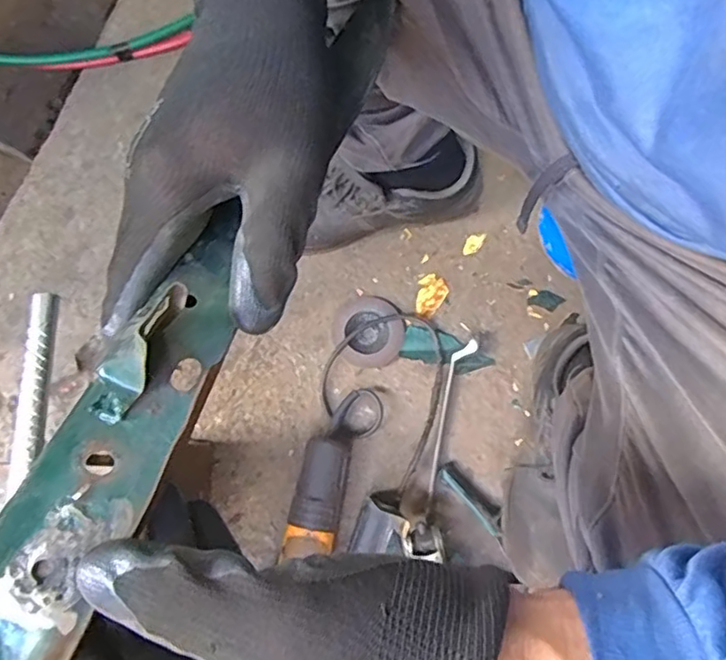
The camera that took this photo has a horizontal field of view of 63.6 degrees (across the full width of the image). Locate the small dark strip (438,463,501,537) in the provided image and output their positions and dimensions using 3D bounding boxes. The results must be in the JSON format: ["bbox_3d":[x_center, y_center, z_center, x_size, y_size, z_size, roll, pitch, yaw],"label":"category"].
[{"bbox_3d":[0.132,0.200,0.704,0.026,0.021,0.094,-42,83,-8],"label":"small dark strip"}]

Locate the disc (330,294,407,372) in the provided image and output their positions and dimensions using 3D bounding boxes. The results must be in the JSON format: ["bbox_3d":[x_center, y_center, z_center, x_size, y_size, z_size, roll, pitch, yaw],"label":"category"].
[{"bbox_3d":[0.007,0.002,0.750,0.087,0.006,0.091,0,79,-1],"label":"disc"}]

